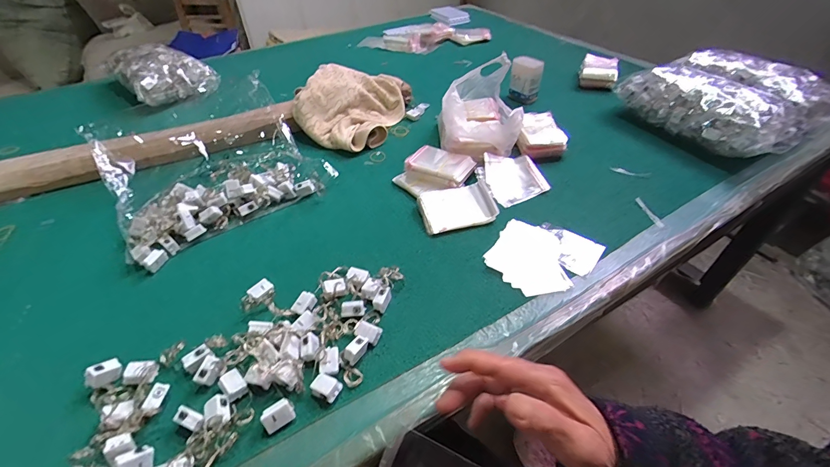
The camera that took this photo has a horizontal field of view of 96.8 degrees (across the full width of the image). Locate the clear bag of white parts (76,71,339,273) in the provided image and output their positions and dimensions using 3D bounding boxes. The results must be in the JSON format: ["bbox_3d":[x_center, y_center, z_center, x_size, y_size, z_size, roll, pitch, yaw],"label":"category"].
[{"bbox_3d":[-0.353,-0.133,0.629,0.311,0.074,0.353,-29,51,-26],"label":"clear bag of white parts"}]

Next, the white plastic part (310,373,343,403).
[{"bbox_3d":[-0.090,0.155,0.372,0.028,0.014,0.021,21,49,20],"label":"white plastic part"}]

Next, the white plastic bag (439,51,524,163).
[{"bbox_3d":[0.123,-0.231,0.673,0.136,0.146,0.190,8,45,8],"label":"white plastic bag"}]

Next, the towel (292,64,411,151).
[{"bbox_3d":[-0.129,-0.270,0.761,0.191,0.080,0.242,15,47,15],"label":"towel"}]

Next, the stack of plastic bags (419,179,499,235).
[{"bbox_3d":[0.067,-0.040,0.561,0.113,0.025,0.076,-9,45,-8],"label":"stack of plastic bags"}]

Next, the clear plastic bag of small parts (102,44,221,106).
[{"bbox_3d":[-0.618,-0.398,0.896,0.238,0.080,0.177,33,54,29],"label":"clear plastic bag of small parts"}]

